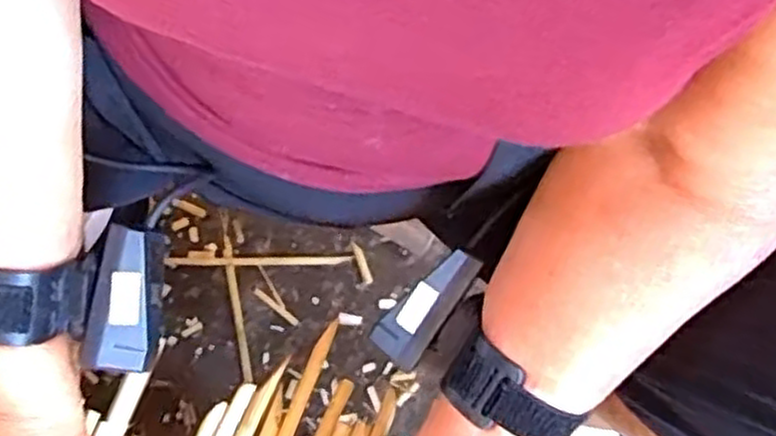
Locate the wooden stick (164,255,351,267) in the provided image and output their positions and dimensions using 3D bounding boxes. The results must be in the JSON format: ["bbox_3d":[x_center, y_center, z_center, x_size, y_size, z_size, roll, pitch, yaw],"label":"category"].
[{"bbox_3d":[-0.128,0.043,0.767,0.179,0.010,0.012,-1,71,1],"label":"wooden stick"}]

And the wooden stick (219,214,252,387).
[{"bbox_3d":[-0.148,0.074,0.746,0.011,0.010,0.167,-11,71,-3],"label":"wooden stick"}]

